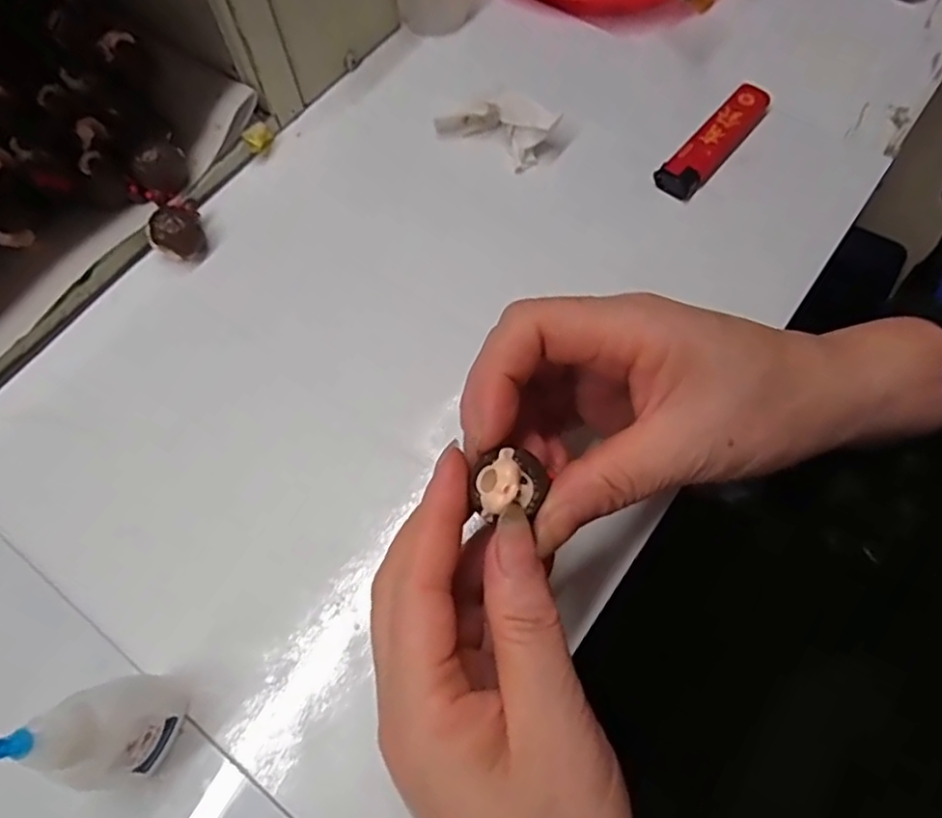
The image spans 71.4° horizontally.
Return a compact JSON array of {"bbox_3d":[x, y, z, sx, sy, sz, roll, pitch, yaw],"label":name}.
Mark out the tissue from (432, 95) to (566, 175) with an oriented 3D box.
[{"bbox_3d":[0.015,-0.151,0.343,0.057,0.027,0.032,35,72,10],"label":"tissue"}]

